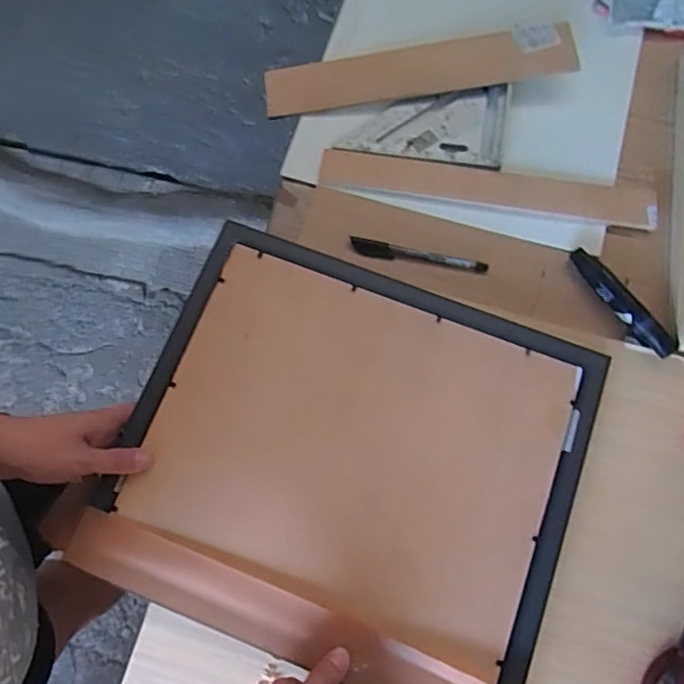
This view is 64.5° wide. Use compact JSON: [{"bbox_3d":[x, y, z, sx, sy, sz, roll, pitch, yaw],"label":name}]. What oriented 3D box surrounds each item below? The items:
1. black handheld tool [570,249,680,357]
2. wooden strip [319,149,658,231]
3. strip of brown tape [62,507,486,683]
[{"bbox_3d":[0.274,-0.040,0.532,0.022,0.021,0.130,-30,76,-9],"label":"black handheld tool"},{"bbox_3d":[0.152,-0.165,0.577,0.348,0.008,0.046,10,74,3],"label":"wooden strip"},{"bbox_3d":[-0.048,0.236,0.449,0.386,0.009,0.048,21,76,5],"label":"strip of brown tape"}]

